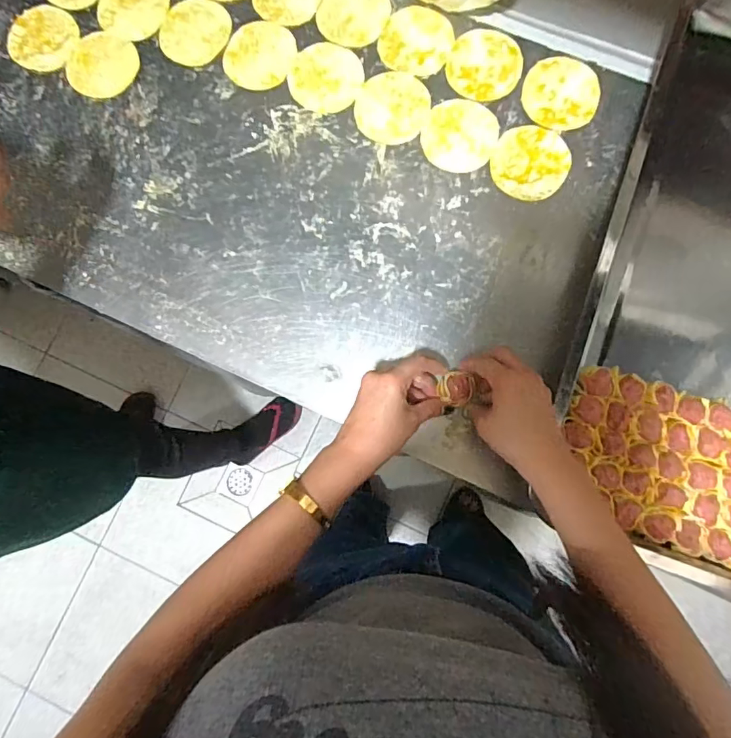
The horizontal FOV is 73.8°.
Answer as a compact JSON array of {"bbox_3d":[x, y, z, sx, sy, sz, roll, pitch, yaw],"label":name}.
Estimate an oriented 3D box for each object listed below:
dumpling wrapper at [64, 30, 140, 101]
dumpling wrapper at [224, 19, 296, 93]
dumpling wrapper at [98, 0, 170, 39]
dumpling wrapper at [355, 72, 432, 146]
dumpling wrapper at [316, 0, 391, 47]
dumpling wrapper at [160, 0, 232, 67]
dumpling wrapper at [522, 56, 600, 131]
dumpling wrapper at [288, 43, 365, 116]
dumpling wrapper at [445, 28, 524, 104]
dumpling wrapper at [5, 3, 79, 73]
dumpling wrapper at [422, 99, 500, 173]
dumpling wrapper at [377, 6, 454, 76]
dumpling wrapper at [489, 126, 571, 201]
[{"bbox_3d":[-0.313,-0.360,0.578,0.083,0.004,0.082,0,81,1],"label":"dumpling wrapper"},{"bbox_3d":[-0.124,-0.364,0.565,0.077,0.004,0.083,0,83,2],"label":"dumpling wrapper"},{"bbox_3d":[-0.277,-0.436,0.585,0.078,0.004,0.079,0,85,-1],"label":"dumpling wrapper"},{"bbox_3d":[0.030,-0.297,0.551,0.083,0.004,0.083,0,83,2],"label":"dumpling wrapper"},{"bbox_3d":[-0.013,-0.418,0.568,0.082,0.004,0.086,8,83,3],"label":"dumpling wrapper"},{"bbox_3d":[-0.203,-0.400,0.578,0.082,0.005,0.086,0,83,2],"label":"dumpling wrapper"},{"bbox_3d":[0.218,-0.309,0.543,0.081,0.004,0.087,12,84,3],"label":"dumpling wrapper"},{"bbox_3d":[-0.045,-0.335,0.558,0.083,0.004,0.083,0,83,2],"label":"dumpling wrapper"},{"bbox_3d":[0.135,-0.346,0.552,0.081,0.004,0.084,3,86,6],"label":"dumpling wrapper"},{"bbox_3d":[-0.388,-0.395,0.581,0.077,0.005,0.081,0,83,2],"label":"dumpling wrapper"},{"bbox_3d":[0.105,-0.260,0.544,0.081,0.004,0.083,0,83,2],"label":"dumpling wrapper"},{"bbox_3d":[0.060,-0.378,0.560,0.081,0.004,0.082,0,83,2],"label":"dumpling wrapper"},{"bbox_3d":[0.182,-0.227,0.535,0.081,0.004,0.085,26,85,5],"label":"dumpling wrapper"}]

